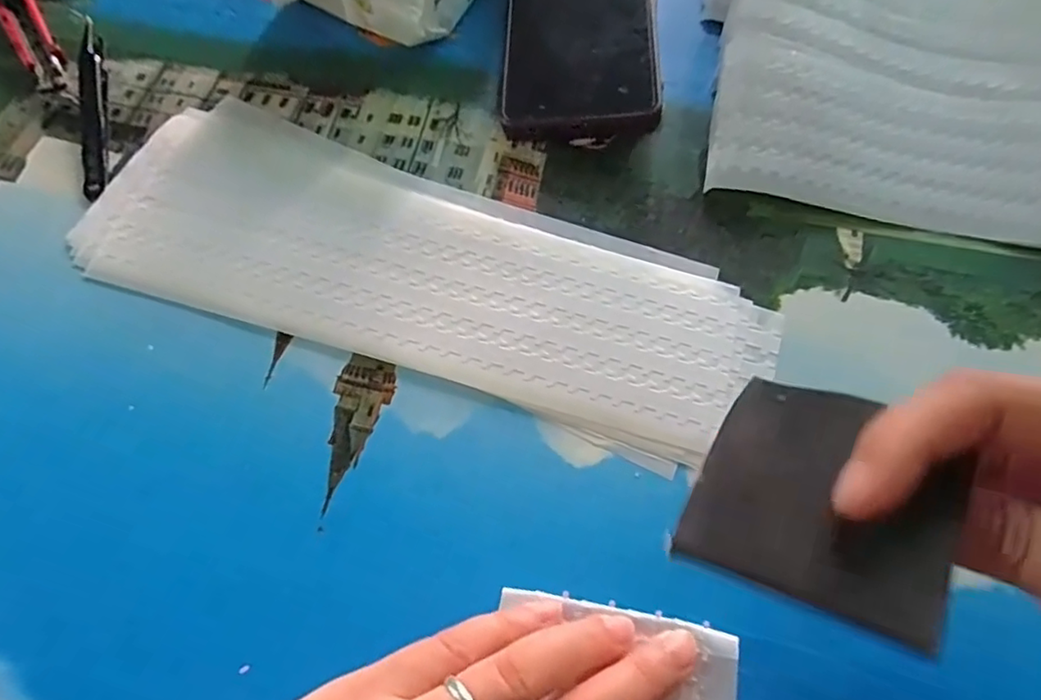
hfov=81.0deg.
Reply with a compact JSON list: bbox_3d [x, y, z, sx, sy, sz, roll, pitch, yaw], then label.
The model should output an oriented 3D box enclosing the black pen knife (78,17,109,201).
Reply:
[{"bbox_3d":[-0.206,-0.118,0.292,0.011,0.013,0.107,-13,65,-9],"label":"black pen knife"}]

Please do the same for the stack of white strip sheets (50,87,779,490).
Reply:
[{"bbox_3d":[-0.041,-0.034,0.266,0.292,0.008,0.103,21,65,7],"label":"stack of white strip sheets"}]

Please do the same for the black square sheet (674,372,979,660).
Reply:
[{"bbox_3d":[0.078,0.034,0.158,0.059,0.007,0.065,12,50,36],"label":"black square sheet"}]

